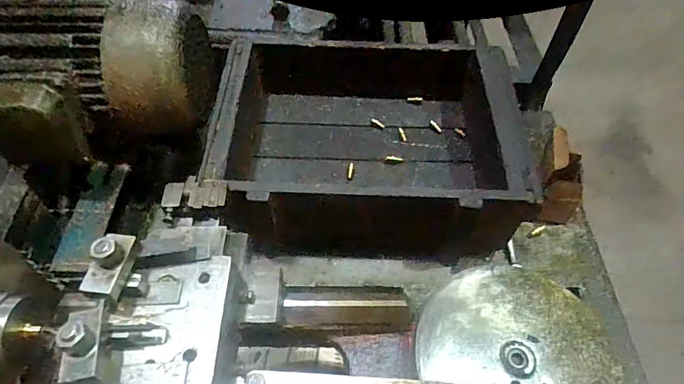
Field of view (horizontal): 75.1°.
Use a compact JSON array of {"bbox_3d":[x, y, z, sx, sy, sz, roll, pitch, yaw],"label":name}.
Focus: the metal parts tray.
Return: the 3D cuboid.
[{"bbox_3d":[0.030,-0.078,0.649,0.410,0.160,0.329,0,54,0],"label":"metal parts tray"}]

